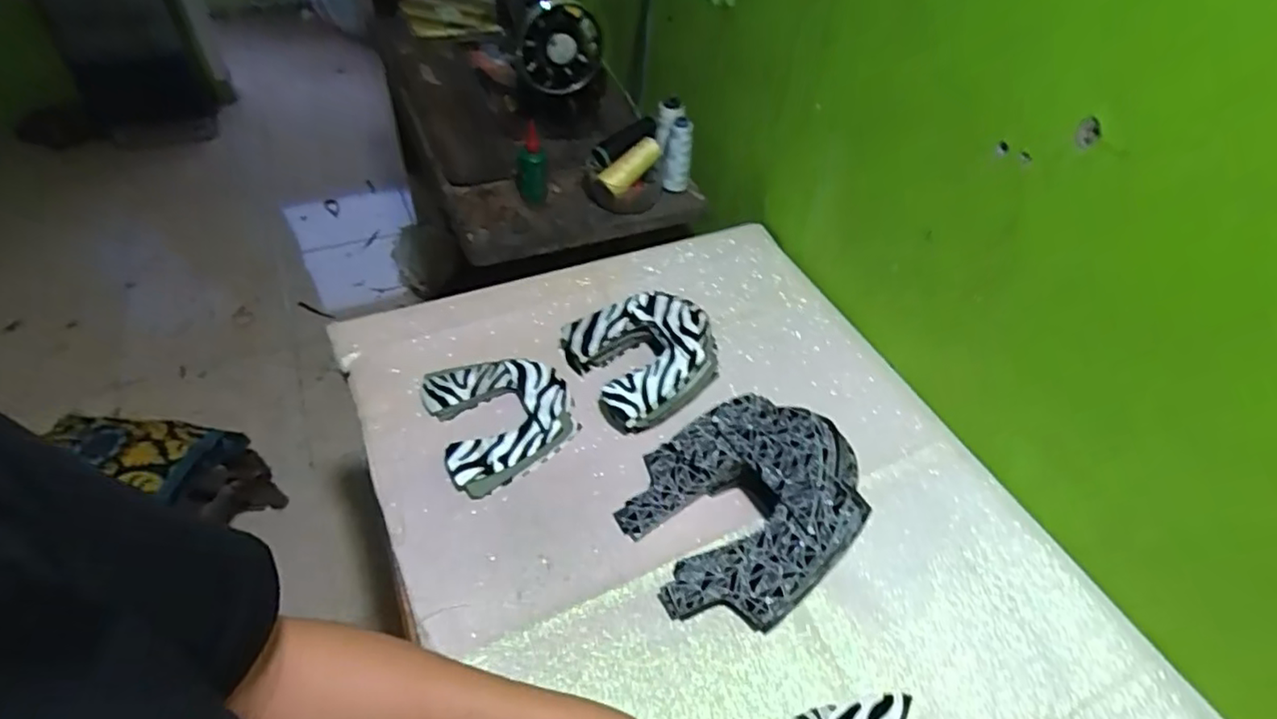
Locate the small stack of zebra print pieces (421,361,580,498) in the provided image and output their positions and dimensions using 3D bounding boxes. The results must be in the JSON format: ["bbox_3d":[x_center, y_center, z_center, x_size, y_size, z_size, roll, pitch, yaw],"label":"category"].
[{"bbox_3d":[-0.147,0.058,0.697,0.144,0.020,0.161,-17,51,-21],"label":"small stack of zebra print pieces"}]

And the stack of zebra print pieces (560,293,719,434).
[{"bbox_3d":[0.013,-0.014,0.749,0.164,0.067,0.172,-20,52,-23],"label":"stack of zebra print pieces"}]

